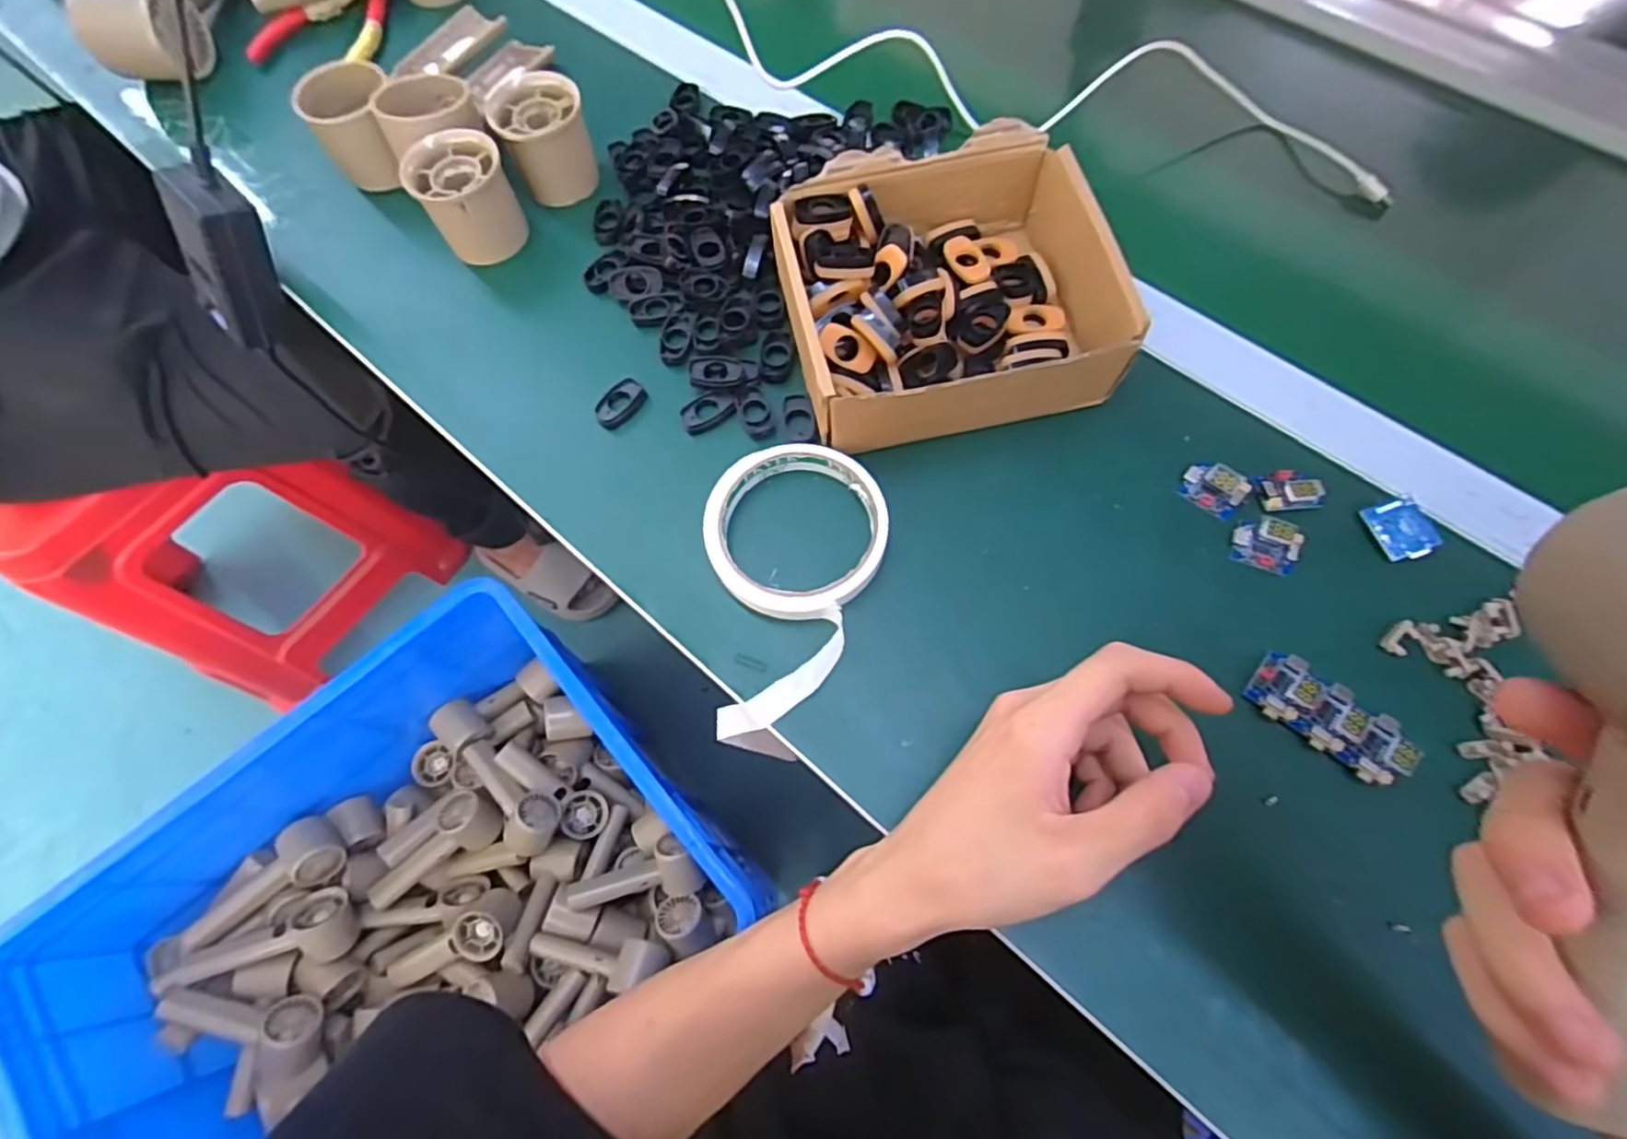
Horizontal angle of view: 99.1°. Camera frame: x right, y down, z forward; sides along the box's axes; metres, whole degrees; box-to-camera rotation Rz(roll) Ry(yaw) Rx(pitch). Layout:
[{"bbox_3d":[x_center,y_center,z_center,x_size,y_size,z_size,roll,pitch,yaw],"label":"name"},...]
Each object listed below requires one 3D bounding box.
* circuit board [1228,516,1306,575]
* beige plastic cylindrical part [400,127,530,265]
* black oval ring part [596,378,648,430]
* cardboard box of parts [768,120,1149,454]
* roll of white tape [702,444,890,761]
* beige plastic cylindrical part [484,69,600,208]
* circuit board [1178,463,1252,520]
[{"bbox_3d":[0.232,-0.013,0.353,0.030,0.019,0.020,23,70,10],"label":"circuit board"},{"bbox_3d":[-0.212,-0.227,0.433,0.053,0.067,0.050,-34,71,-12],"label":"beige plastic cylindrical part"},{"bbox_3d":[-0.113,-0.097,0.404,0.019,0.010,0.032,31,71,13],"label":"black oval ring part"},{"bbox_3d":[0.078,-0.151,0.384,0.186,0.056,0.165,-11,68,-3],"label":"cardboard box of parts"},{"bbox_3d":[-0.006,0.010,0.348,0.091,0.021,0.155,-6,68,-1],"label":"roll of white tape"},{"bbox_3d":[-0.173,-0.275,0.451,0.056,0.059,0.050,-20,69,-7],"label":"beige plastic cylindrical part"},{"bbox_3d":[0.211,-0.042,0.363,0.030,0.019,0.019,31,71,13],"label":"circuit board"}]

